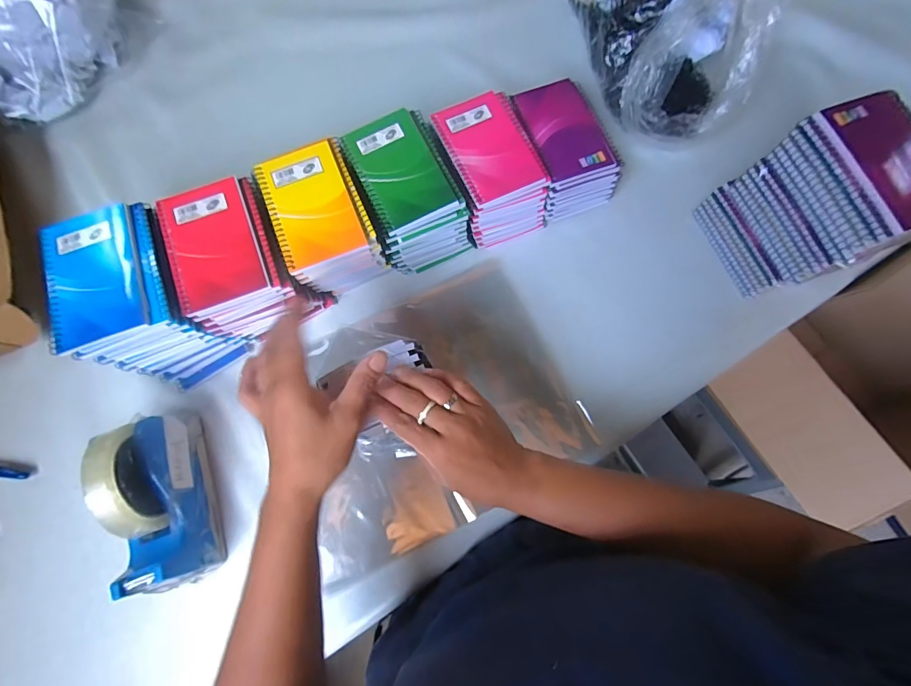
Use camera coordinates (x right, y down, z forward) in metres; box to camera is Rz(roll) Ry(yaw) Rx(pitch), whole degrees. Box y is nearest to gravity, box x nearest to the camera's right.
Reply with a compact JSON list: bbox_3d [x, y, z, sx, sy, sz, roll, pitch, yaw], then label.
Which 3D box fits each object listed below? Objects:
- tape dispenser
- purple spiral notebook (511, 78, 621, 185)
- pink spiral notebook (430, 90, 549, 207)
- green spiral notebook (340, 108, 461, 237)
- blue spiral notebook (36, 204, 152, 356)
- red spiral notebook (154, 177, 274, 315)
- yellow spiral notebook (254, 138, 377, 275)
[{"bbox_3d":[-0.282,0.149,0.401,0.055,0.116,0.164,-15,77,-4],"label":"tape dispenser"},{"bbox_3d":[0.127,-0.250,0.490,0.087,0.011,0.127,-21,78,-5],"label":"purple spiral notebook"},{"bbox_3d":[0.035,-0.216,0.465,0.080,0.008,0.128,-24,78,-7],"label":"pink spiral notebook"},{"bbox_3d":[-0.060,-0.184,0.448,0.082,0.007,0.131,-26,78,-7],"label":"green spiral notebook"},{"bbox_3d":[-0.337,-0.064,0.393,0.081,0.013,0.133,-20,77,-6],"label":"blue spiral notebook"},{"bbox_3d":[-0.237,-0.097,0.413,0.081,0.011,0.129,-21,78,-6],"label":"red spiral notebook"},{"bbox_3d":[-0.143,-0.142,0.426,0.088,0.008,0.127,-22,78,-6],"label":"yellow spiral notebook"}]

